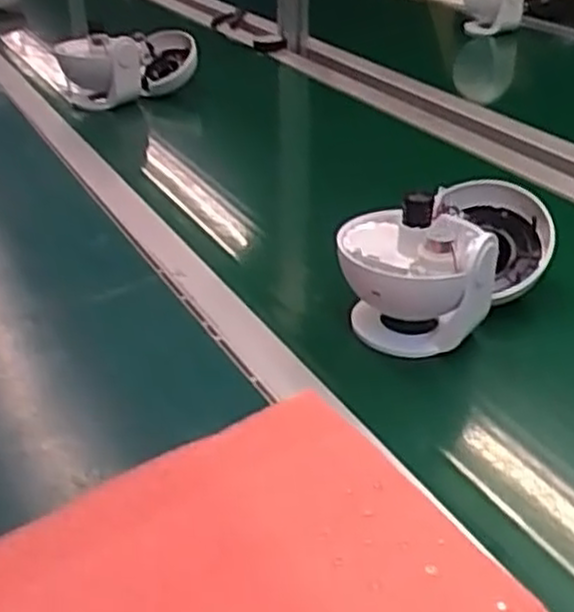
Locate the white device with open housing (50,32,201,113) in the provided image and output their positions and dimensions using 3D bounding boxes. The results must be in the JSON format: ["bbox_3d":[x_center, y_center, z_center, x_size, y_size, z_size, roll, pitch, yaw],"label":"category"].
[{"bbox_3d":[-0.226,-0.362,1.199,0.192,0.097,0.124,-21,38,-32],"label":"white device with open housing"}]

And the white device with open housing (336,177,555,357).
[{"bbox_3d":[0.131,-0.049,0.660,0.119,0.099,0.201,26,40,36],"label":"white device with open housing"}]

